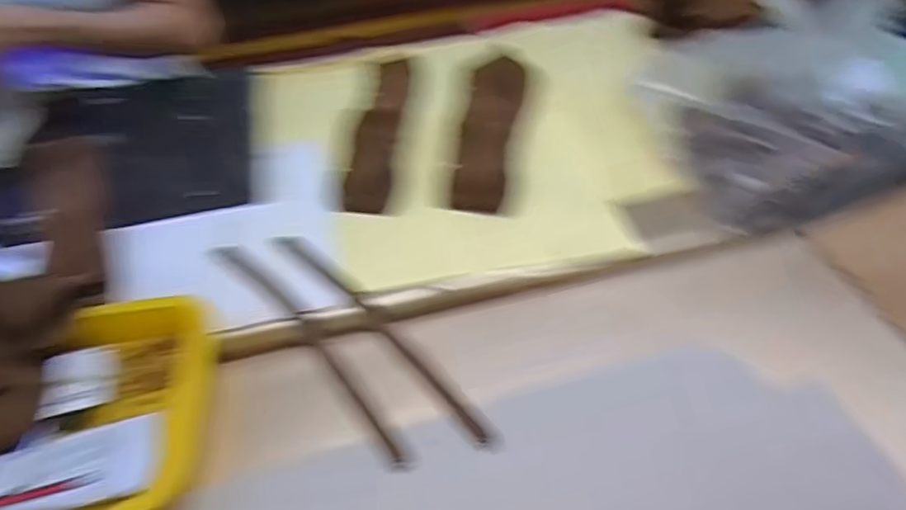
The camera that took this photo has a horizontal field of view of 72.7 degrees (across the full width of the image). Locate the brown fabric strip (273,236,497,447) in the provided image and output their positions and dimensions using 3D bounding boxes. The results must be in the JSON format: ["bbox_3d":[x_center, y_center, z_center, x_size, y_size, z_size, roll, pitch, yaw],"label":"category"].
[{"bbox_3d":[-0.071,0.065,0.577,0.021,0.006,0.312,-35,54,-25],"label":"brown fabric strip"}]

